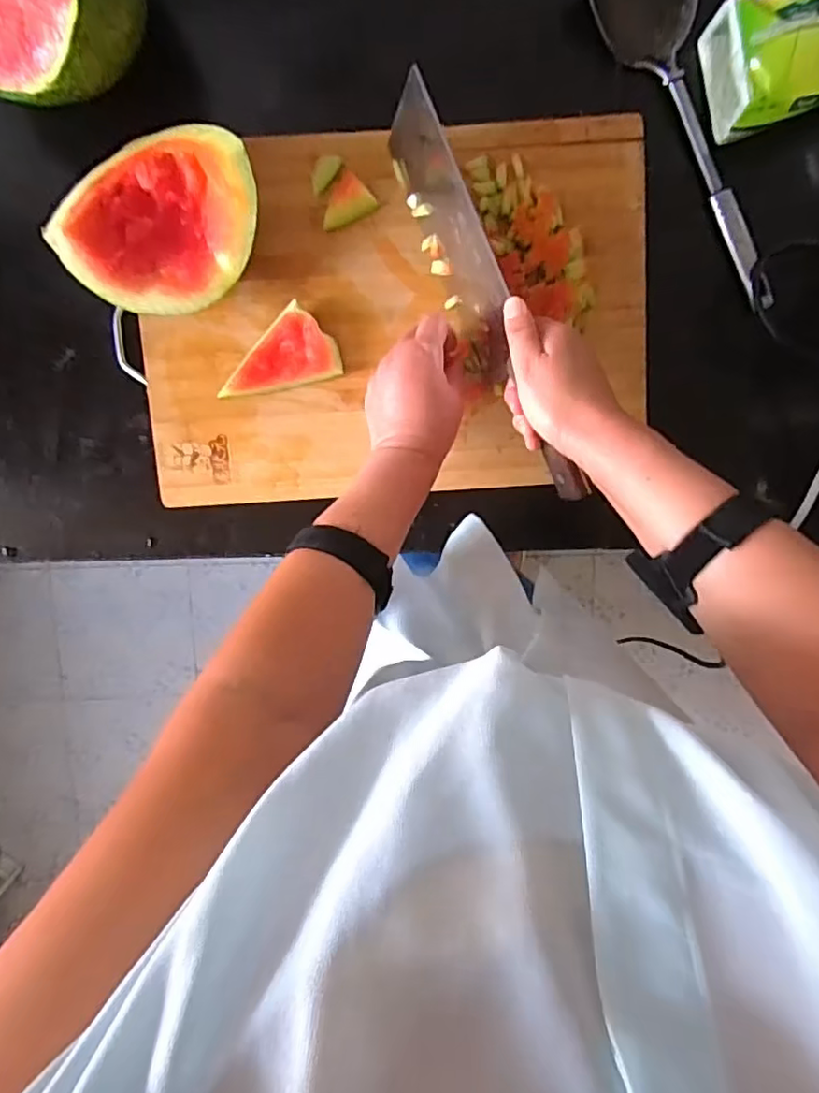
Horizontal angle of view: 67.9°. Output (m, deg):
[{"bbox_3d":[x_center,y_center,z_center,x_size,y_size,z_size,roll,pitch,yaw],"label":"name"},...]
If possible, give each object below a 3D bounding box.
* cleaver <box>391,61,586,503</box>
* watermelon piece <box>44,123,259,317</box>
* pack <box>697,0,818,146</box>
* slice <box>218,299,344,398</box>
[{"bbox_3d":[0.058,-0.181,0.466,0.031,0.104,0.312,-22,90,1],"label":"cleaver"},{"bbox_3d":[-0.183,-0.243,0.461,0.117,0.076,0.140,37,95,-7],"label":"watermelon piece"},{"bbox_3d":[0.301,-0.378,0.470,0.112,0.062,0.086,-11,99,-1],"label":"pack"},{"bbox_3d":[-0.102,-0.145,0.504,0.061,0.027,0.091,40,95,-7],"label":"slice"}]

